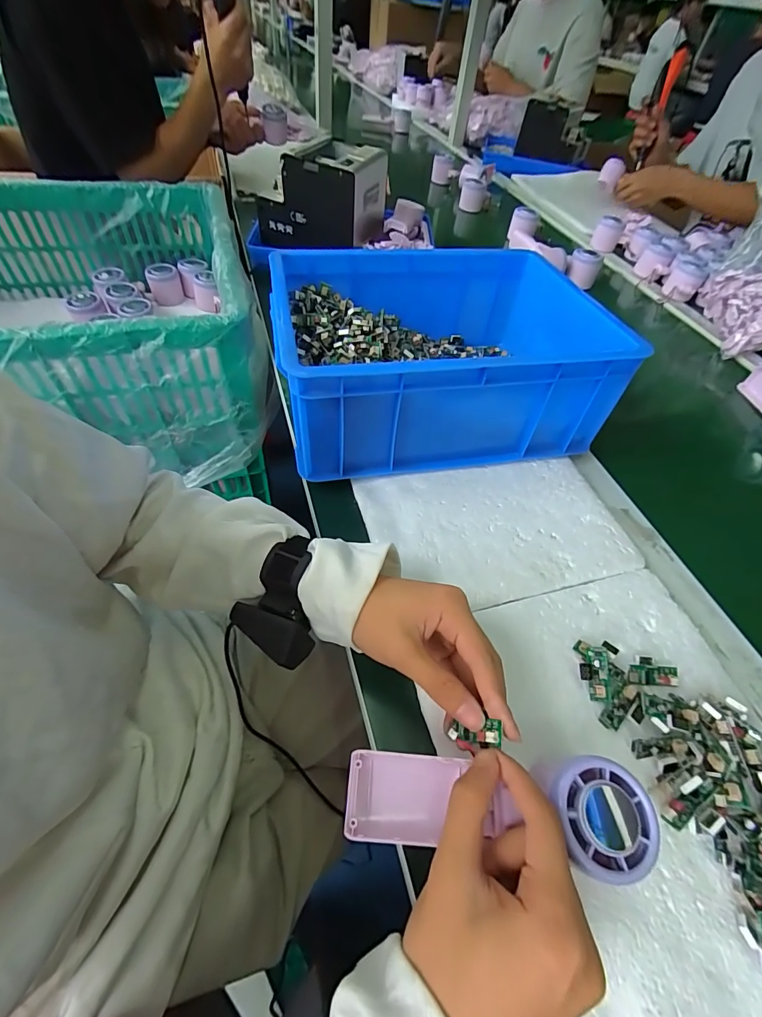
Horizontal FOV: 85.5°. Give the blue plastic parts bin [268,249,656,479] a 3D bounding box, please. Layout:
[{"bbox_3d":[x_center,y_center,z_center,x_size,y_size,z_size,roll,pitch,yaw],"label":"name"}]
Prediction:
[{"bbox_3d":[0.059,-0.182,0.473,0.324,0.130,0.264,-8,53,-12],"label":"blue plastic parts bin"}]

